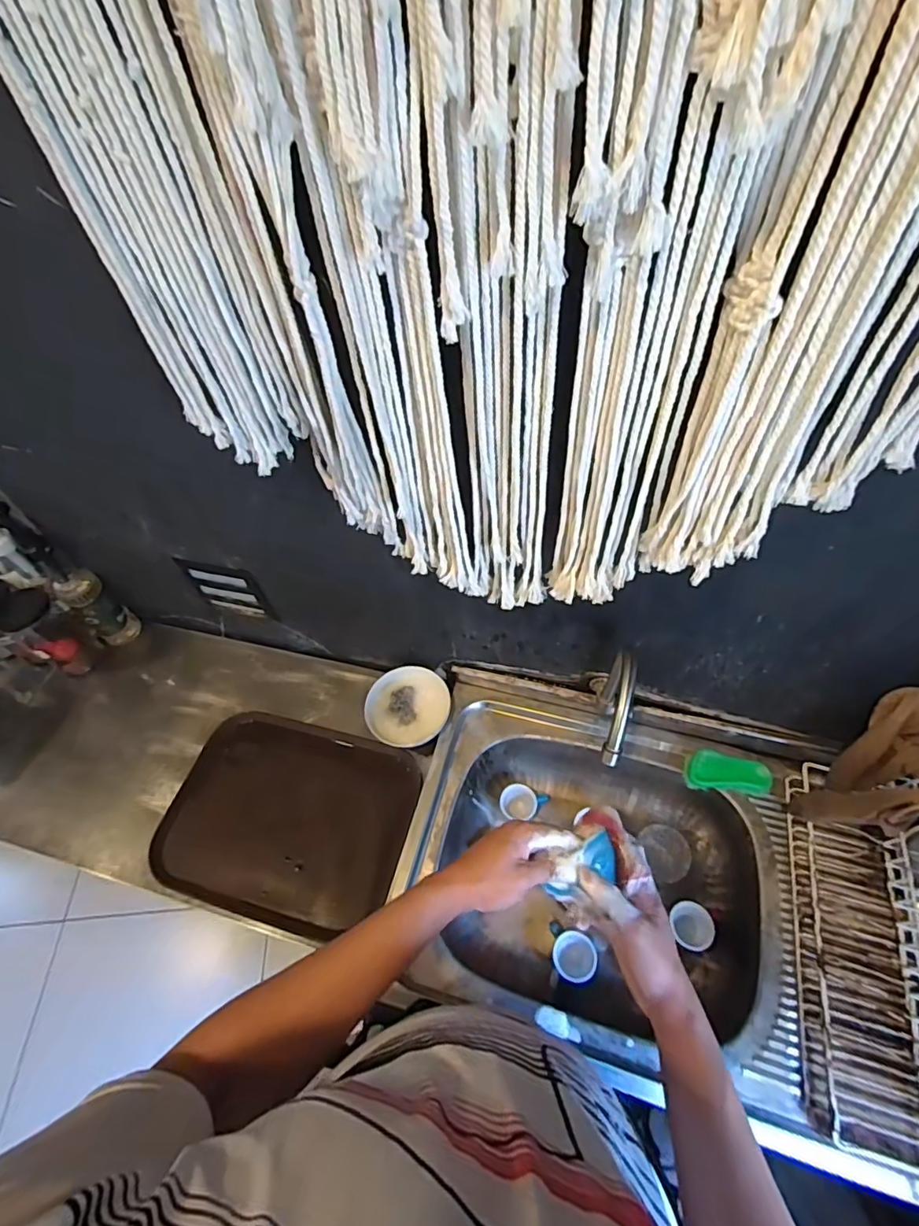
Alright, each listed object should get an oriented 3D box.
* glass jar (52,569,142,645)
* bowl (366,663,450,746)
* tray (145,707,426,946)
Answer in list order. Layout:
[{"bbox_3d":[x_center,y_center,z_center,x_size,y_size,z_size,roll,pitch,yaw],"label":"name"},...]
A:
[{"bbox_3d":[-0.719,-0.002,1.069,0.075,0.186,0.075,-2,55,3],"label":"glass jar"},{"bbox_3d":[-0.091,0.167,0.941,0.141,0.045,0.133,-2,55,3],"label":"bowl"},{"bbox_3d":[-0.281,0.336,0.868,0.390,0.028,0.298,13,70,8],"label":"tray"}]

